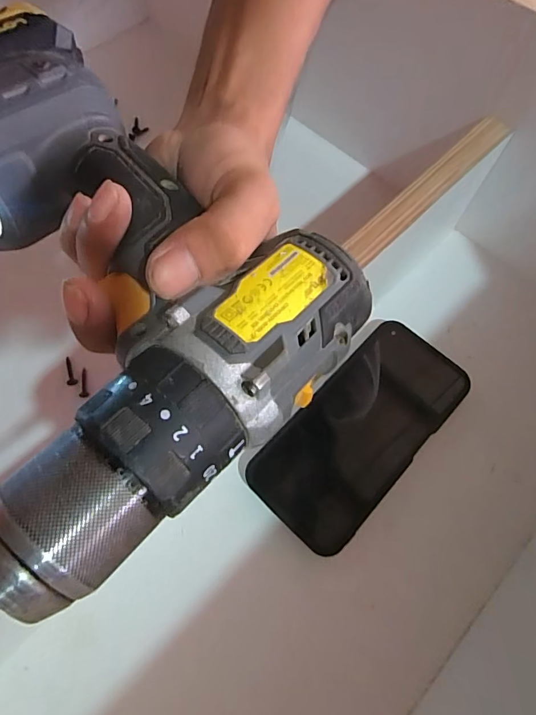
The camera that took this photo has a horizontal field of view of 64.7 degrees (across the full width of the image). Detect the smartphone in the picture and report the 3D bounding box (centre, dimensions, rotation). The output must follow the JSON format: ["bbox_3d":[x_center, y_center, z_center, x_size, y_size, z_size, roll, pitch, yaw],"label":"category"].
[{"bbox_3d":[0.065,0.050,0.302,0.080,0.017,0.165,41,73,15],"label":"smartphone"}]

